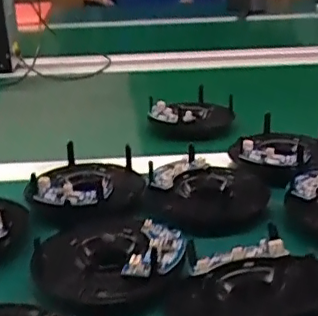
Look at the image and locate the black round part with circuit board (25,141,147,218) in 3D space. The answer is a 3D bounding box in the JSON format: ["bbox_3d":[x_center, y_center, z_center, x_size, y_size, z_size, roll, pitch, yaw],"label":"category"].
[{"bbox_3d":[-0.061,0.017,0.488,0.092,0.029,0.108,1,22,5],"label":"black round part with circuit board"}]

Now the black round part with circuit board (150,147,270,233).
[{"bbox_3d":[0.044,0.024,0.470,0.096,0.021,0.103,-1,22,0],"label":"black round part with circuit board"}]

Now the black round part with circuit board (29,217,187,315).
[{"bbox_3d":[-0.033,0.065,0.381,0.102,0.023,0.105,-1,22,0],"label":"black round part with circuit board"}]

